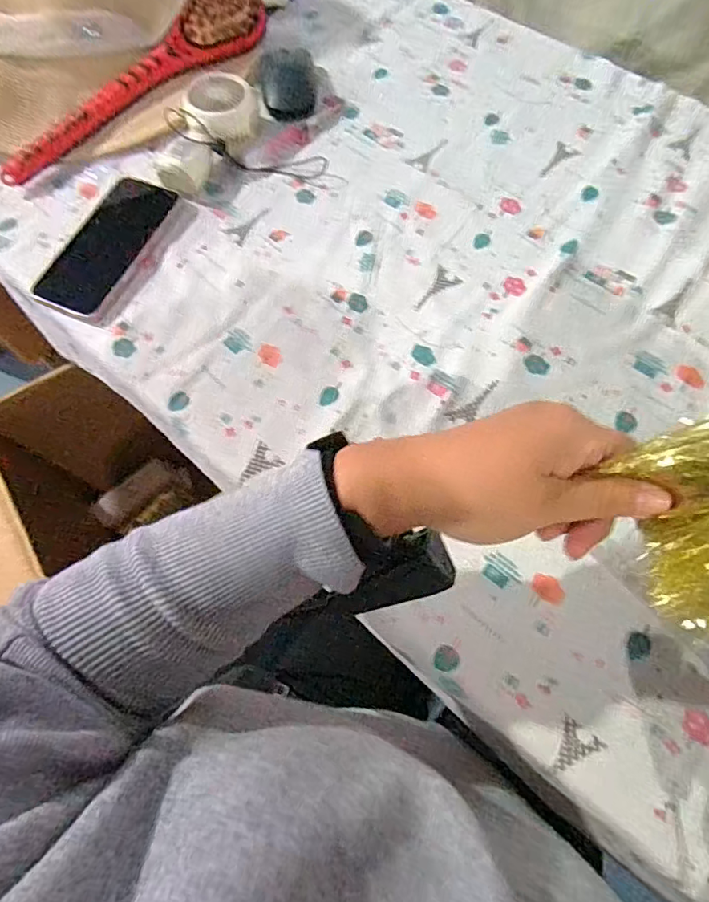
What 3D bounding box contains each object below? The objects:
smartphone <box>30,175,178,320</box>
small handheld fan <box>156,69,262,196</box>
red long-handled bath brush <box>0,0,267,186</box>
[{"bbox_3d":[-0.228,-0.189,0.477,0.071,0.014,0.144,22,77,2],"label":"smartphone"},{"bbox_3d":[-0.140,-0.302,0.504,0.061,0.046,0.120,15,68,8],"label":"small handheld fan"},{"bbox_3d":[-0.220,-0.379,0.535,0.057,0.058,0.331,38,72,16],"label":"red long-handled bath brush"}]

